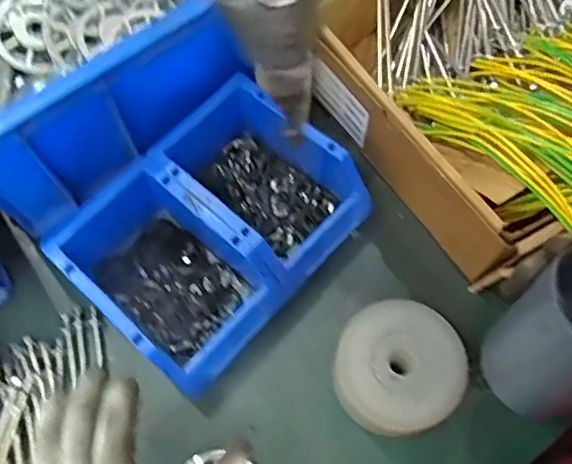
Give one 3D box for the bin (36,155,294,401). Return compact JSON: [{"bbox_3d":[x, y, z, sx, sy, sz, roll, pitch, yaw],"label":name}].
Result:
[{"bbox_3d":[-0.087,0.032,0.453,0.156,0.068,0.111,40,75,14],"label":"bin"}]

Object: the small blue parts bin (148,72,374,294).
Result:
[{"bbox_3d":[-0.020,-0.041,0.480,0.164,0.066,0.105,40,75,14],"label":"small blue parts bin"}]

